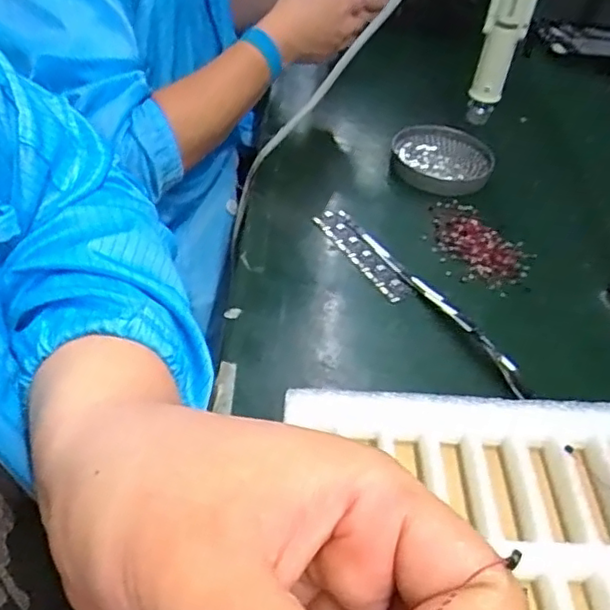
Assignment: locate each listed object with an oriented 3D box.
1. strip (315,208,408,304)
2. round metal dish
[{"bbox_3d":[0.054,-0.050,0.601,0.033,0.007,0.132,-17,50,-23],"label":"strip"},{"bbox_3d":[0.159,-0.169,0.729,0.114,0.021,0.124,4,45,-4],"label":"round metal dish"}]

